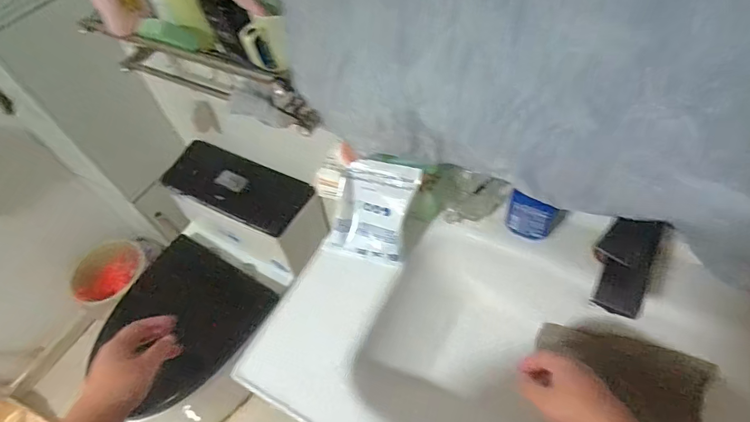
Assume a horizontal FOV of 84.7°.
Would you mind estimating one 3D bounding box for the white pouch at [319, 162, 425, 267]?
[{"bbox_3d":[-0.002,0.000,0.604,0.108,0.014,0.146,17,101,15],"label":"white pouch"}]

